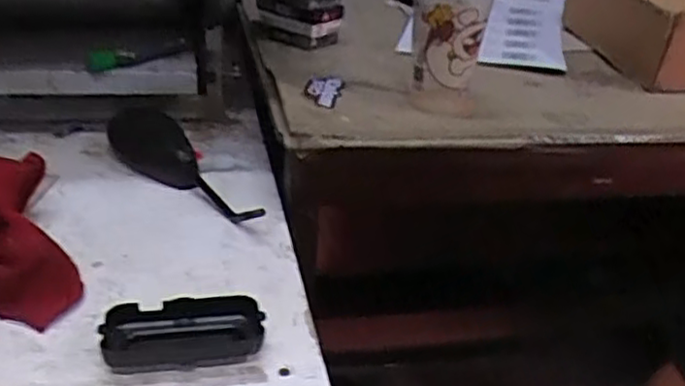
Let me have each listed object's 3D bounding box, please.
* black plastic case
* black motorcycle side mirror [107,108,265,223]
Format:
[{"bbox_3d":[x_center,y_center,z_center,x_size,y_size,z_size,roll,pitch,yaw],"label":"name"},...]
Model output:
[{"bbox_3d":[-0.115,0.102,0.502,0.107,0.028,0.053,-2,29,-13],"label":"black plastic case"},{"bbox_3d":[-0.175,-0.028,0.714,0.085,0.038,0.272,-11,33,-27],"label":"black motorcycle side mirror"}]

